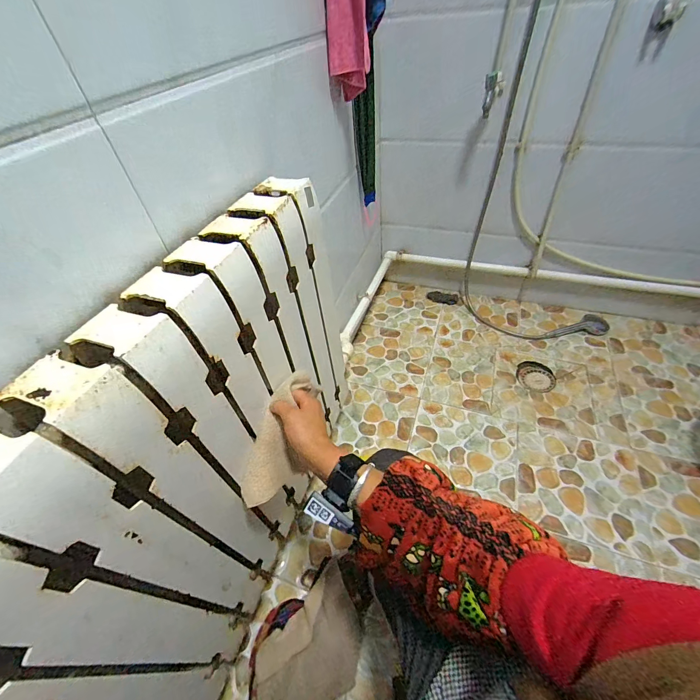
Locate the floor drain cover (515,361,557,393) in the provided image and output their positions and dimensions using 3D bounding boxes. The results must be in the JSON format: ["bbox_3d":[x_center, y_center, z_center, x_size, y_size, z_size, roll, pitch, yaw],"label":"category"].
[{"bbox_3d":[0.645,0.092,1.161,0.126,0.020,0.115,12,51,15],"label":"floor drain cover"}]

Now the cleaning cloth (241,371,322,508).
[{"bbox_3d":[-0.105,0.137,0.538,0.063,0.073,0.212,10,72,14],"label":"cleaning cloth"}]

